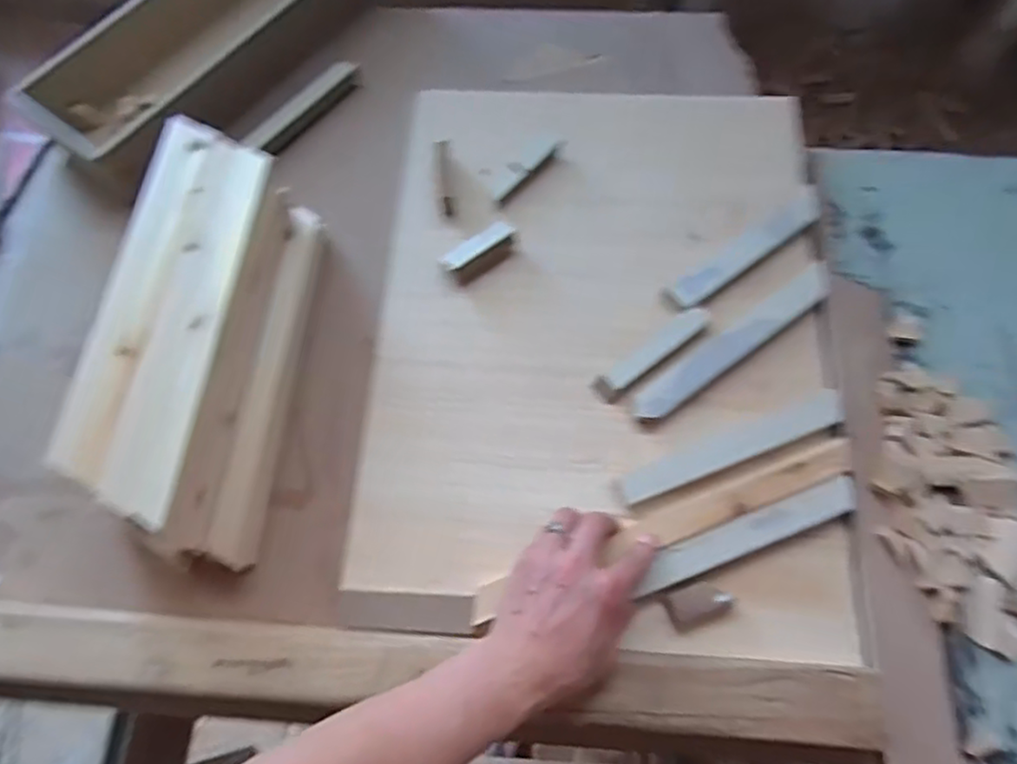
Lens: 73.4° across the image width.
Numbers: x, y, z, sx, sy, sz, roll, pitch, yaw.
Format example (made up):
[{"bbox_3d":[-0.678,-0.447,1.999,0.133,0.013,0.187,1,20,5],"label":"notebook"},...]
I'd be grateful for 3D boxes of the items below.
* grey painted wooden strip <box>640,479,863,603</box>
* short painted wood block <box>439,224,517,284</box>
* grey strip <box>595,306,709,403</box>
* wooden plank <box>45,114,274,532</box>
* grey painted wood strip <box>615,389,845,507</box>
[{"bbox_3d":[0.198,0.126,0.564,0.193,0.004,0.031,-21,73,-4],"label":"grey painted wooden strip"},{"bbox_3d":[-0.027,-0.130,0.687,0.079,0.021,0.030,-34,62,-16],"label":"short painted wood block"},{"bbox_3d":[0.136,-0.027,0.641,0.126,0.020,0.028,-35,63,-17],"label":"grey strip"},{"bbox_3d":[-0.289,-0.072,0.580,0.109,0.018,0.362,7,68,0],"label":"wooden plank"},{"bbox_3d":[0.197,0.057,0.600,0.217,0.016,0.032,-20,59,-9],"label":"grey painted wood strip"}]

